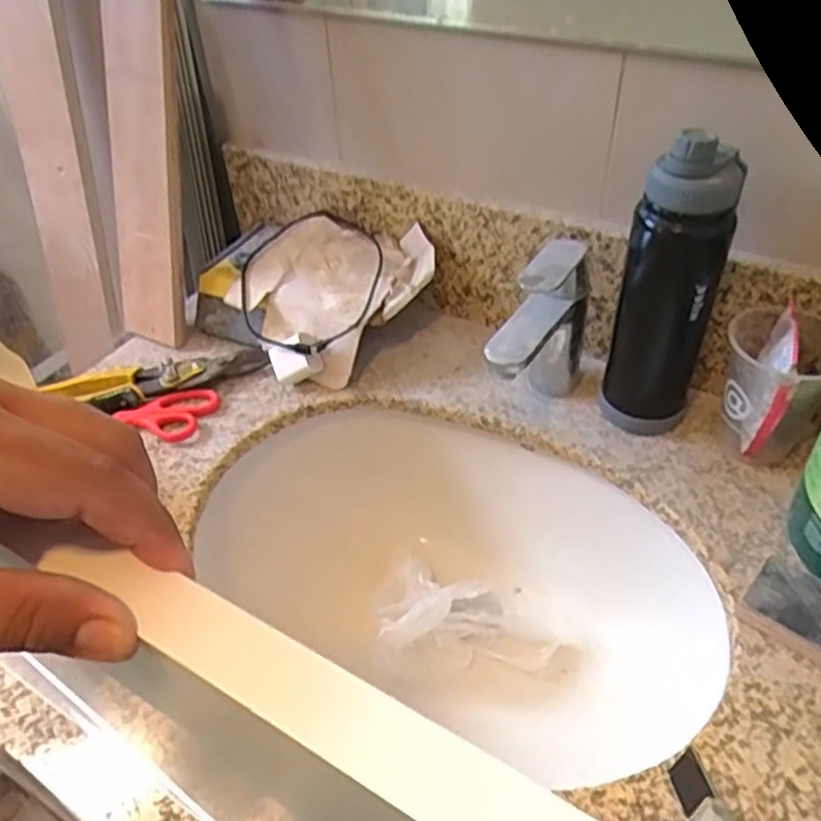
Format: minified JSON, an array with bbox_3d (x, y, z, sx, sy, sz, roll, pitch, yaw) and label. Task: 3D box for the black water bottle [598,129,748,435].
[{"bbox_3d":[0.226,-0.104,0.625,0.078,0.270,0.077,16,46,20],"label":"black water bottle"}]

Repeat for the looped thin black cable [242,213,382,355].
[{"bbox_3d":[-0.107,-0.133,0.771,0.161,0.068,0.165,-12,43,-9],"label":"looped thin black cable"}]

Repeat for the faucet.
[{"bbox_3d":[0.112,-0.056,0.653,0.041,0.167,0.139,24,49,27],"label":"faucet"}]

